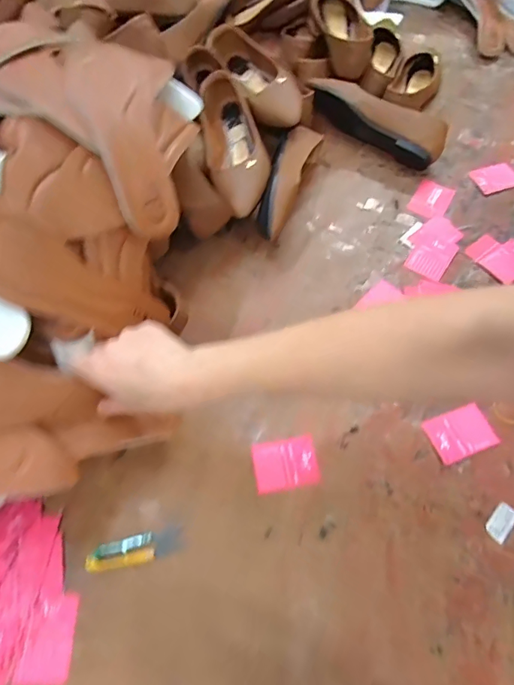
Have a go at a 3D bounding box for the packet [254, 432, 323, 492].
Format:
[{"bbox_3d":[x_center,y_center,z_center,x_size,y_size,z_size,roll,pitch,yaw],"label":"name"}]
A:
[{"bbox_3d":[0.033,0.140,0.484,0.071,0.004,0.055,-9,64,-4],"label":"packet"}]

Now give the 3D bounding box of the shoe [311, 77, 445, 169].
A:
[{"bbox_3d":[0.192,-0.363,0.688,0.239,0.077,0.062,31,68,14],"label":"shoe"}]

